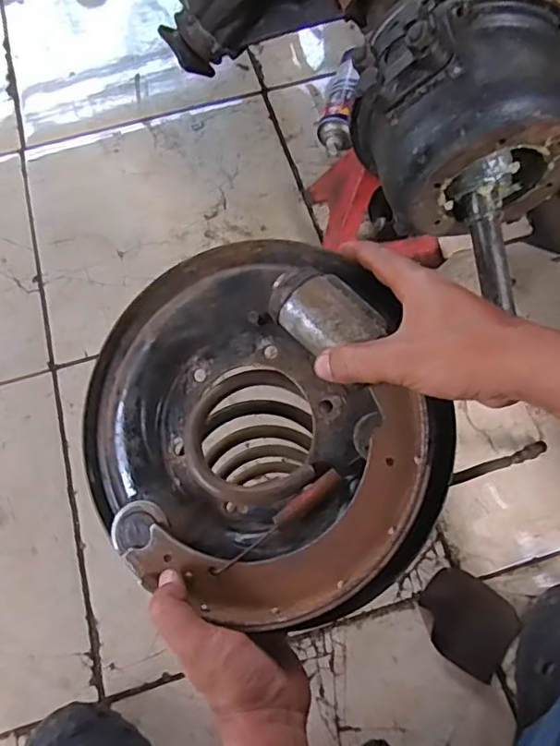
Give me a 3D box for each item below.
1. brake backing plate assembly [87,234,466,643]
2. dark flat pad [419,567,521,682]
[{"bbox_3d":[-0.023,0.030,0.404,0.270,0.068,0.252,15,84,21],"label":"brake backing plate assembly"},{"bbox_3d":[0.204,0.270,0.632,0.099,0.014,0.085,35,71,14],"label":"dark flat pad"}]

